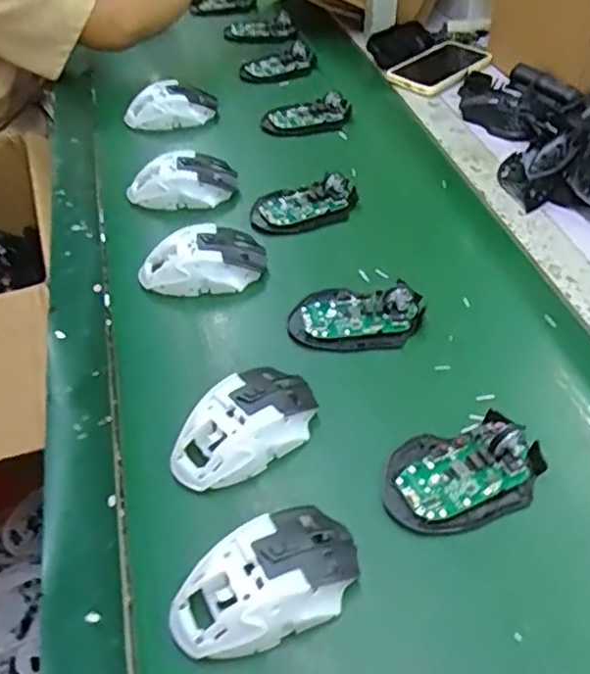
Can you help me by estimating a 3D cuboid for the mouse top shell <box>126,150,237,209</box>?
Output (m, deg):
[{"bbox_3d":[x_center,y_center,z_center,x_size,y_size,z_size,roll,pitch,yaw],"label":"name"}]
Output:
[{"bbox_3d":[-0.124,-0.174,0.709,0.119,0.041,0.066,-4,45,-2],"label":"mouse top shell"}]

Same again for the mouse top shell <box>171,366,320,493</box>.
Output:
[{"bbox_3d":[-0.036,0.065,0.473,0.113,0.036,0.064,-35,54,-29],"label":"mouse top shell"}]

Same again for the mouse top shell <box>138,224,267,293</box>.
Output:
[{"bbox_3d":[-0.088,-0.073,0.610,0.119,0.040,0.064,-10,46,-8],"label":"mouse top shell"}]

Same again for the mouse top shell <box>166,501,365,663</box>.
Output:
[{"bbox_3d":[-0.019,0.147,0.392,0.115,0.042,0.064,-18,47,-15],"label":"mouse top shell"}]

